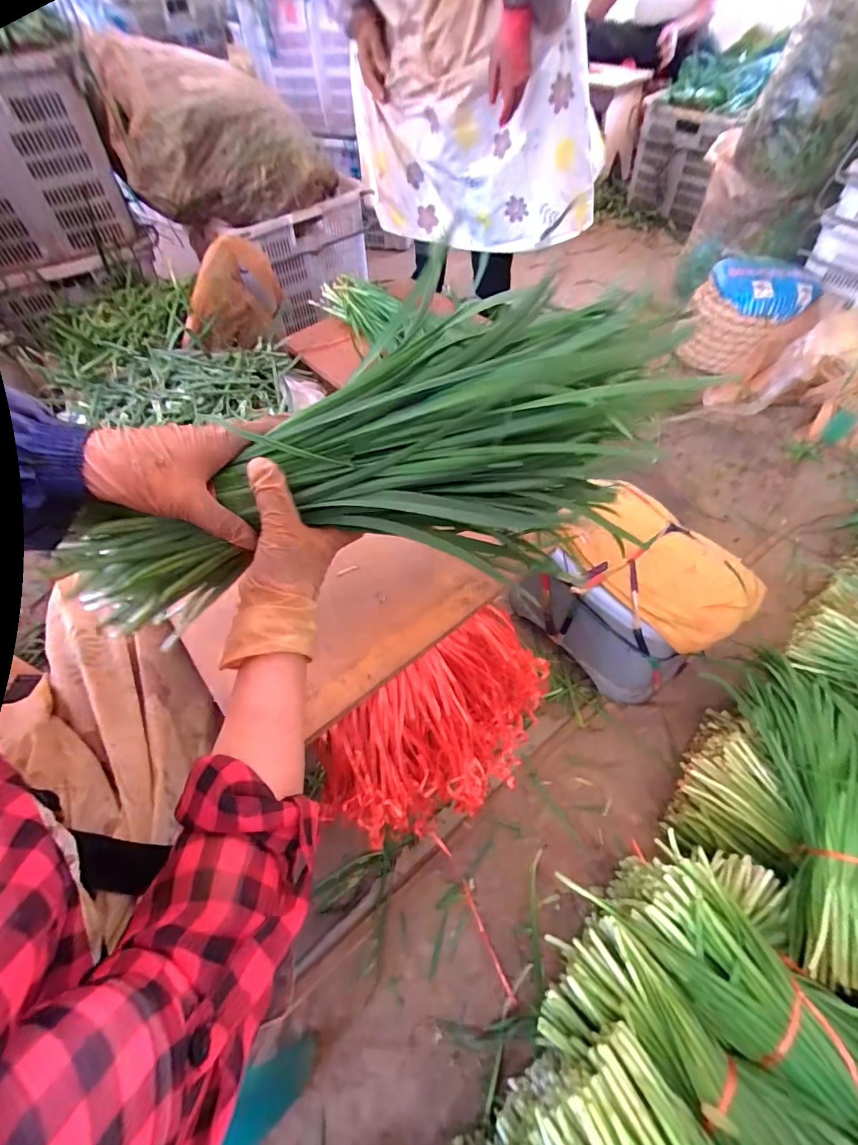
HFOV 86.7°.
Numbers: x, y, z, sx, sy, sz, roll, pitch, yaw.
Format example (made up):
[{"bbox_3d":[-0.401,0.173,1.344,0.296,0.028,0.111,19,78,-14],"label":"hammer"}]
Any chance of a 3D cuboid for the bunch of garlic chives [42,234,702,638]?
[{"bbox_3d":[-0.052,-0.060,0.358,0.455,0.150,0.138,-19,56,7],"label":"bunch of garlic chives"}]

